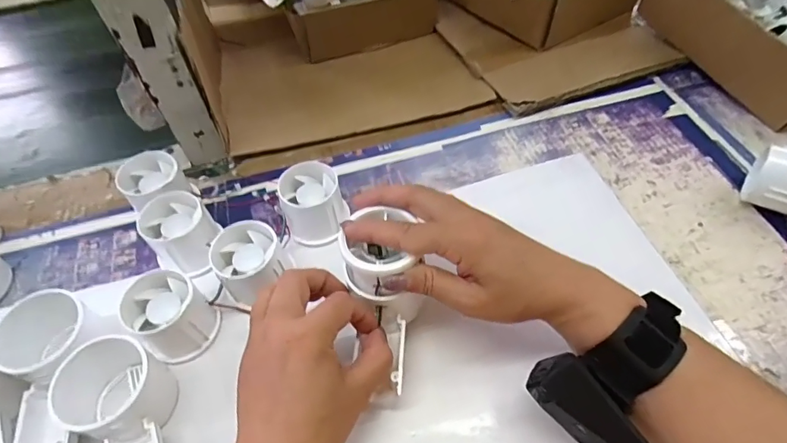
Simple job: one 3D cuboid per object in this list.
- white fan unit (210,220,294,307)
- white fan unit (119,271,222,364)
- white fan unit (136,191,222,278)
[{"bbox_3d":[-0.113,0.033,0.367,0.052,0.048,0.047,4,54,6],"label":"white fan unit"},{"bbox_3d":[-0.166,0.070,0.346,0.050,0.048,0.056,-36,60,-21],"label":"white fan unit"},{"bbox_3d":[-0.176,0.011,0.387,0.050,0.048,0.063,-33,59,-19],"label":"white fan unit"}]

